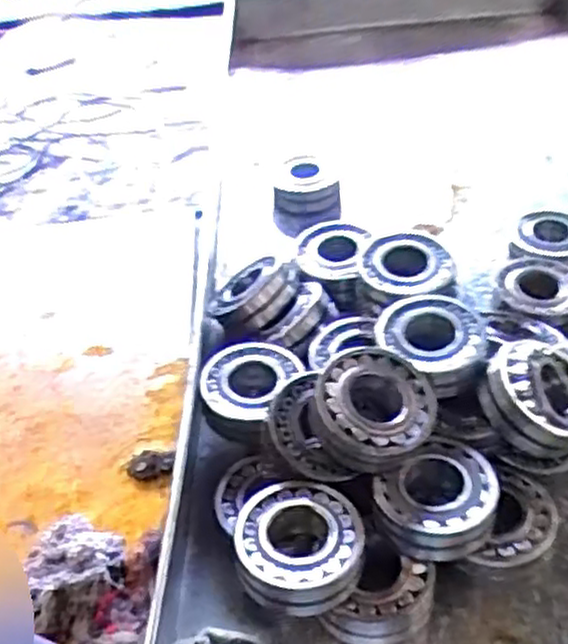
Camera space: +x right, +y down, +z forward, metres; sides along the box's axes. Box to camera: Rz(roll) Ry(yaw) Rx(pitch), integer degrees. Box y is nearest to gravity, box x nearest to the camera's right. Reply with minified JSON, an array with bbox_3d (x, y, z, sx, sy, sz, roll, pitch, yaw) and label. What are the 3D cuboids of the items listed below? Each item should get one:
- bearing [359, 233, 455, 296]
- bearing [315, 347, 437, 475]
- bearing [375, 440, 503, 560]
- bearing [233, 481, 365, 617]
[{"bbox_3d":[0.137,-0.064,0.833,0.090,0.030,0.086,-4,42,3],"label":"bearing"},{"bbox_3d":[0.083,0.080,0.702,0.116,0.041,0.110,2,57,-3],"label":"bearing"},{"bbox_3d":[0.142,0.167,0.685,0.113,0.047,0.092,-25,45,-20],"label":"bearing"},{"bbox_3d":[0.014,0.195,0.658,0.111,0.040,0.111,-6,41,1],"label":"bearing"}]

